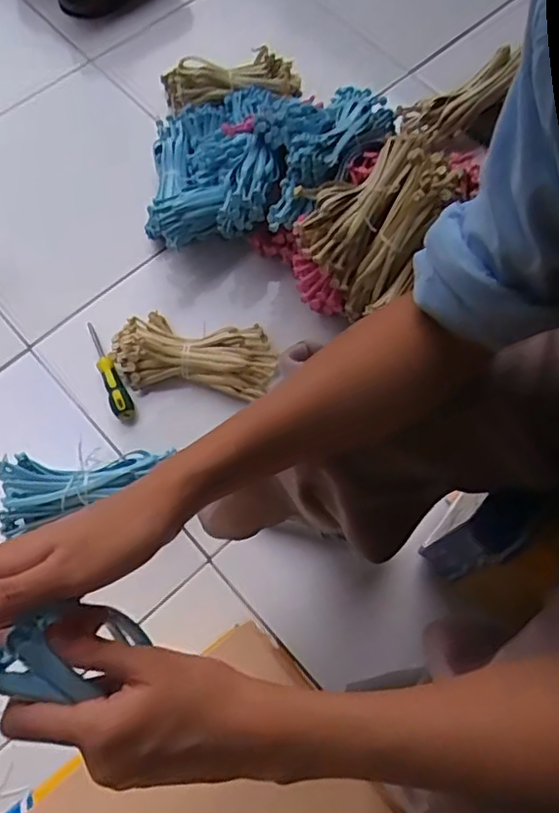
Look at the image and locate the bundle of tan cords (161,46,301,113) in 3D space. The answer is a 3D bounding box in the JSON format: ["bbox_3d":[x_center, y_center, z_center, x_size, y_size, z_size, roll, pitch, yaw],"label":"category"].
[{"bbox_3d":[-0.080,-0.526,1.010,0.223,0.059,0.078,-4,69,-2],"label":"bundle of tan cords"}]

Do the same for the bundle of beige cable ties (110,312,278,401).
[{"bbox_3d":[-0.117,-0.071,0.856,0.217,0.053,0.099,5,69,1],"label":"bundle of beige cable ties"}]

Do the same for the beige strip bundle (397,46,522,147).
[{"bbox_3d":[0.280,-0.473,0.953,0.187,0.055,0.056,-28,66,13],"label":"beige strip bundle"}]

